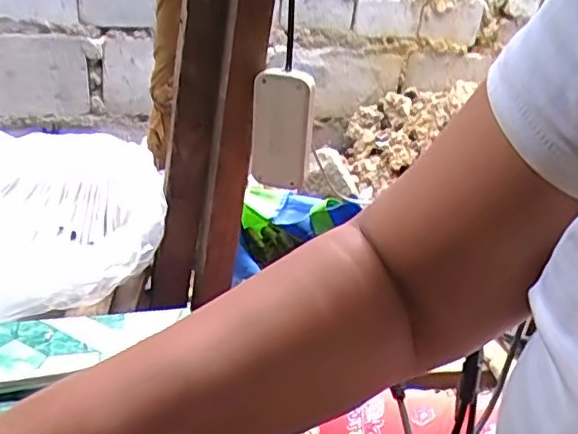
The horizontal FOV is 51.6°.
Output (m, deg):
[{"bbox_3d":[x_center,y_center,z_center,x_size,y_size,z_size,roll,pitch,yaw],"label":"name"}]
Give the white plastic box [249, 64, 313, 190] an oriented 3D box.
[{"bbox_3d":[-0.007,-0.088,0.608,0.061,0.113,0.029,3,28,-5],"label":"white plastic box"}]

